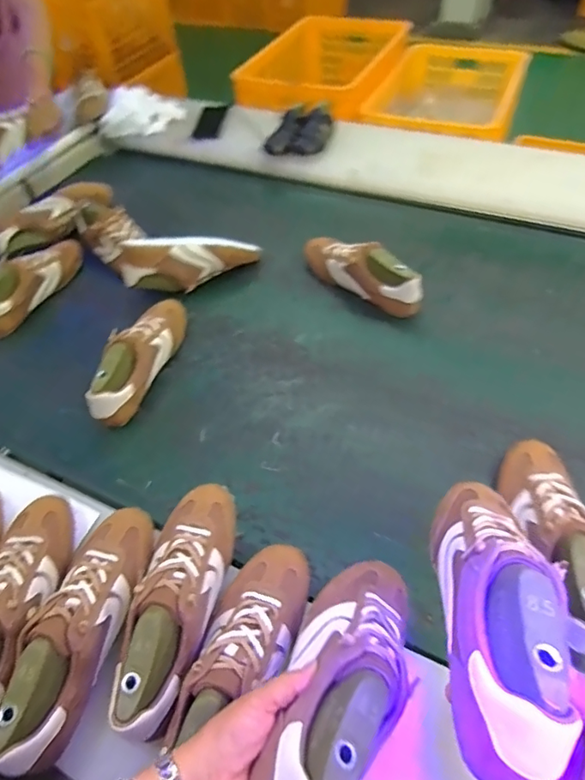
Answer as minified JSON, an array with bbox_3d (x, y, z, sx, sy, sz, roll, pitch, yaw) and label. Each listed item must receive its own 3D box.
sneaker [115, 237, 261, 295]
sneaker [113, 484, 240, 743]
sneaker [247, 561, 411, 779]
[{"bbox_3d":[-0.198,-0.253,0.965,0.275,0.102,0.097,-14,54,-7],"label":"sneaker"},{"bbox_3d":[-0.125,0.210,0.532,0.080,0.077,0.250,9,55,10],"label":"sneaker"},{"bbox_3d":[0.047,0.232,0.429,0.093,0.072,0.245,16,25,15],"label":"sneaker"}]

